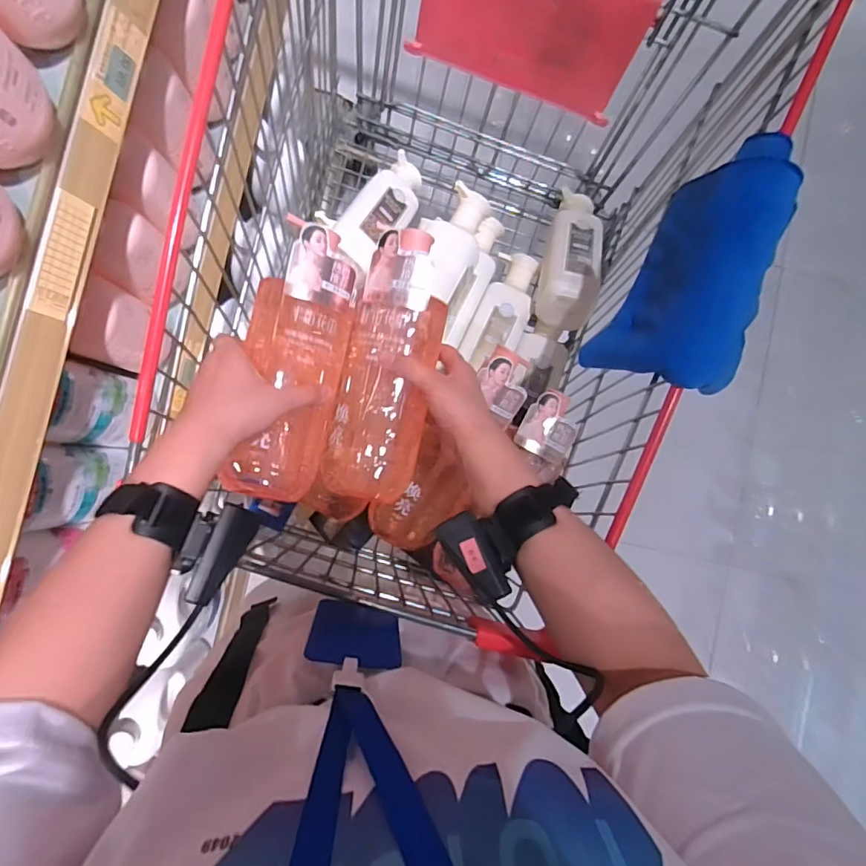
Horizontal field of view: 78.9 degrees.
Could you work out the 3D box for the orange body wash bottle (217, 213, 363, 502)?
[{"bbox_3d":[-0.122,-0.061,0.457,0.083,0.056,0.237,11,91,-5],"label":"orange body wash bottle"}]

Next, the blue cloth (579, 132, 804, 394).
[{"bbox_3d":[0.247,-0.137,0.467,0.110,0.109,0.229,30,86,-4],"label":"blue cloth"}]

